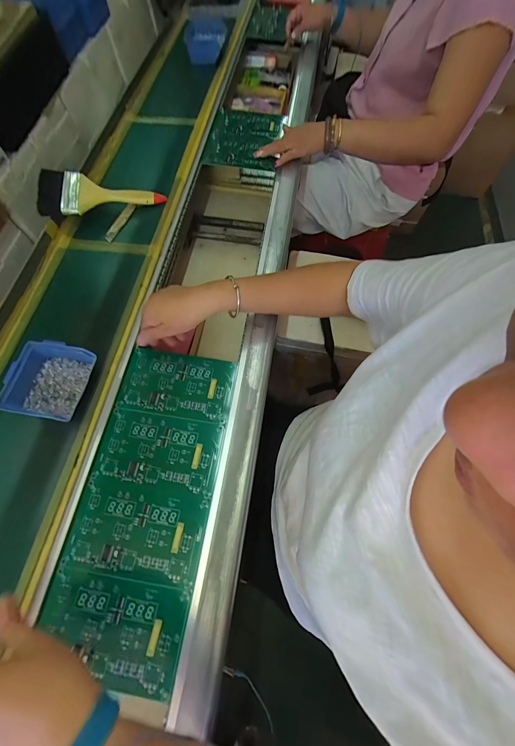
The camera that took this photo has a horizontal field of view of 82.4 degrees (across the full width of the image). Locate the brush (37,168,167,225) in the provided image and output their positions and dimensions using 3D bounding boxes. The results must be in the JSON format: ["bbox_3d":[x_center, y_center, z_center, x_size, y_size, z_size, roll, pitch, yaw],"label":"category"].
[{"bbox_3d":[-0.304,-0.355,0.584,0.221,0.032,0.103,-9,69,-18],"label":"brush"}]

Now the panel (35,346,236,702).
[{"bbox_3d":[-0.148,0.155,0.401,0.174,0.008,0.396,7,68,2],"label":"panel"}]

